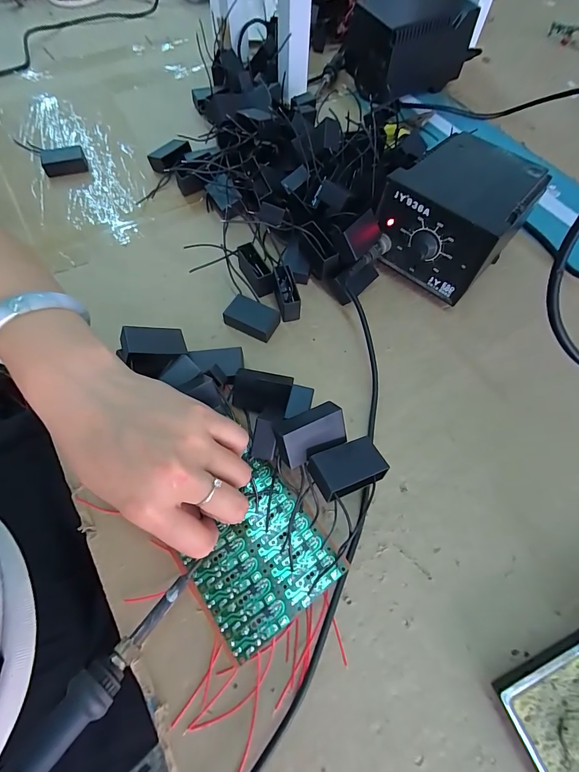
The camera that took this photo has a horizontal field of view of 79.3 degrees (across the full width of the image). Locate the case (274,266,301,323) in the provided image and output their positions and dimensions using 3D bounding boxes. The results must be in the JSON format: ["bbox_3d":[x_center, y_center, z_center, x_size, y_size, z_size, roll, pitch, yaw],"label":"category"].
[{"bbox_3d":[-0.003,-0.093,0.348,0.019,0.031,0.051,-8,65,-5],"label":"case"}]

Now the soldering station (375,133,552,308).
[{"bbox_3d":[0.168,-0.170,0.355,0.113,0.096,0.138,40,70,16],"label":"soldering station"}]

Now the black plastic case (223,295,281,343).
[{"bbox_3d":[-0.036,-0.066,0.340,0.047,0.019,0.030,23,66,10],"label":"black plastic case"}]

